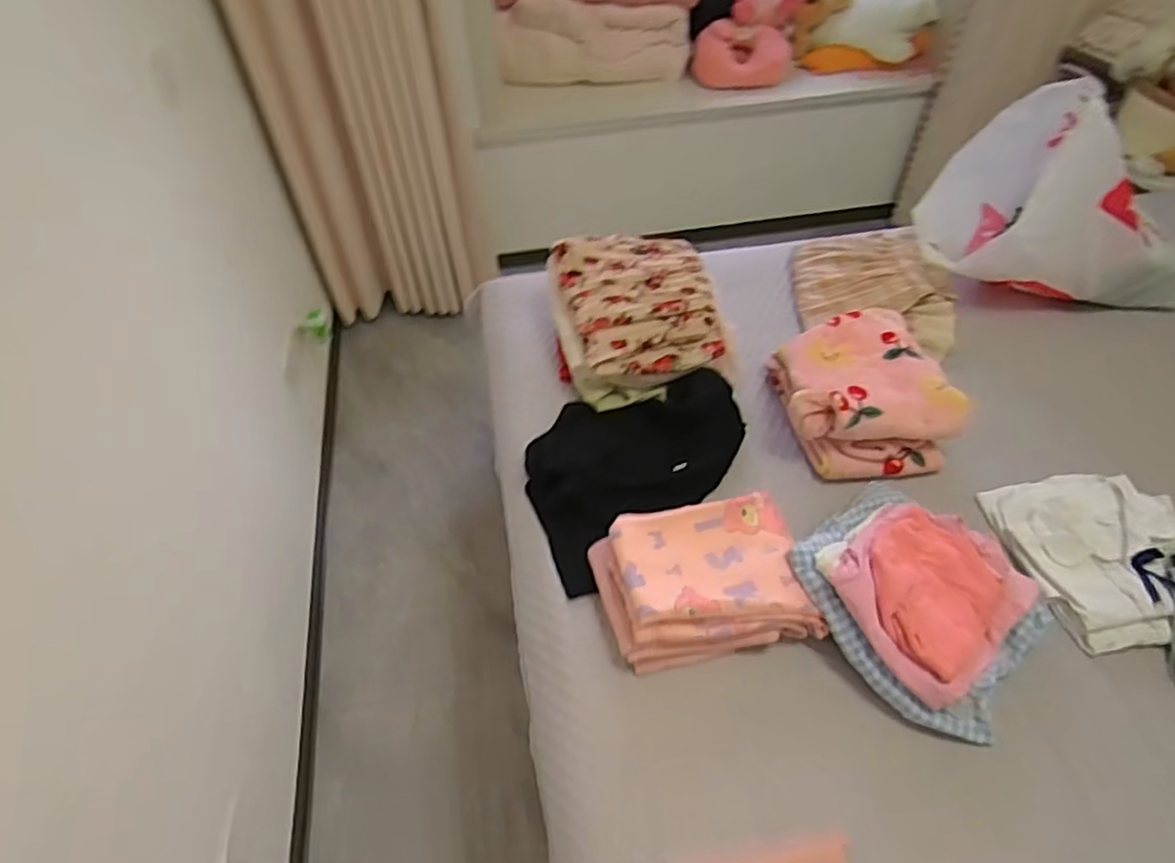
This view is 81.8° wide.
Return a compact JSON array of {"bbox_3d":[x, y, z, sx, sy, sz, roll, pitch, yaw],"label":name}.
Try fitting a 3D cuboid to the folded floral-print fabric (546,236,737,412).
[{"bbox_3d":[0.093,-0.204,1.210,0.291,0.153,0.301,-13,50,-9],"label":"folded floral-print fabric"}]

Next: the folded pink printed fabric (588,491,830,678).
[{"bbox_3d":[0.156,0.194,0.900,0.264,0.106,0.184,-10,50,-7],"label":"folded pink printed fabric"}]

